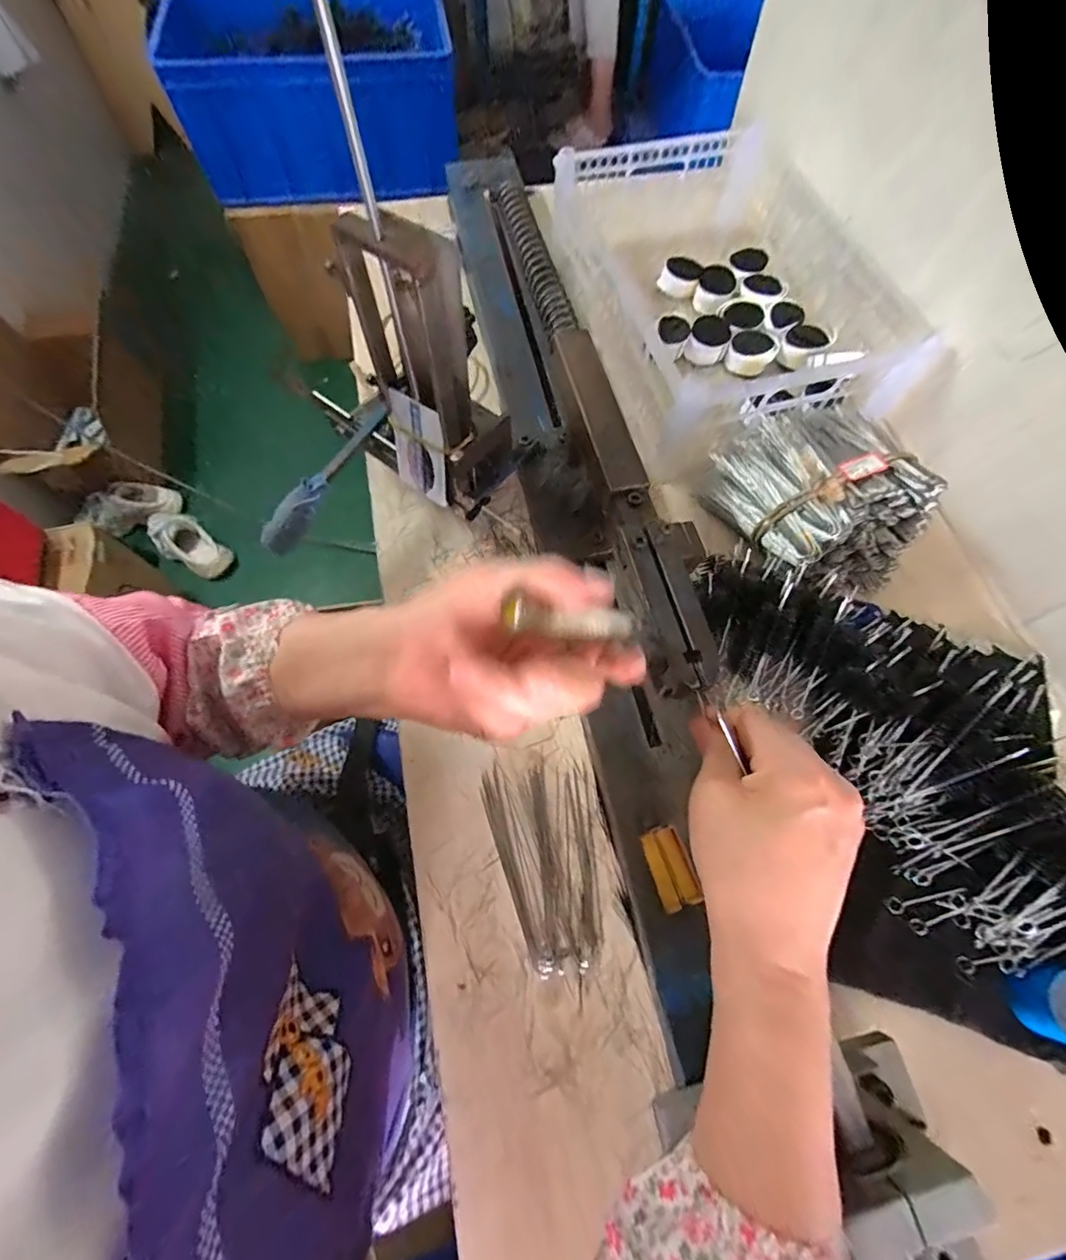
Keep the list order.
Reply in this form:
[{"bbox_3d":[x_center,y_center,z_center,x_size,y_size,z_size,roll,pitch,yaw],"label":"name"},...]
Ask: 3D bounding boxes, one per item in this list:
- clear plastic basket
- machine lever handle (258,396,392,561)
[{"bbox_3d":[0.204,-0.408,0.581,0.290,0.113,0.437,-13,68,-7],"label":"clear plastic basket"},{"bbox_3d":[-0.185,-0.142,0.447,0.029,0.038,0.169,25,69,9],"label":"machine lever handle"}]

